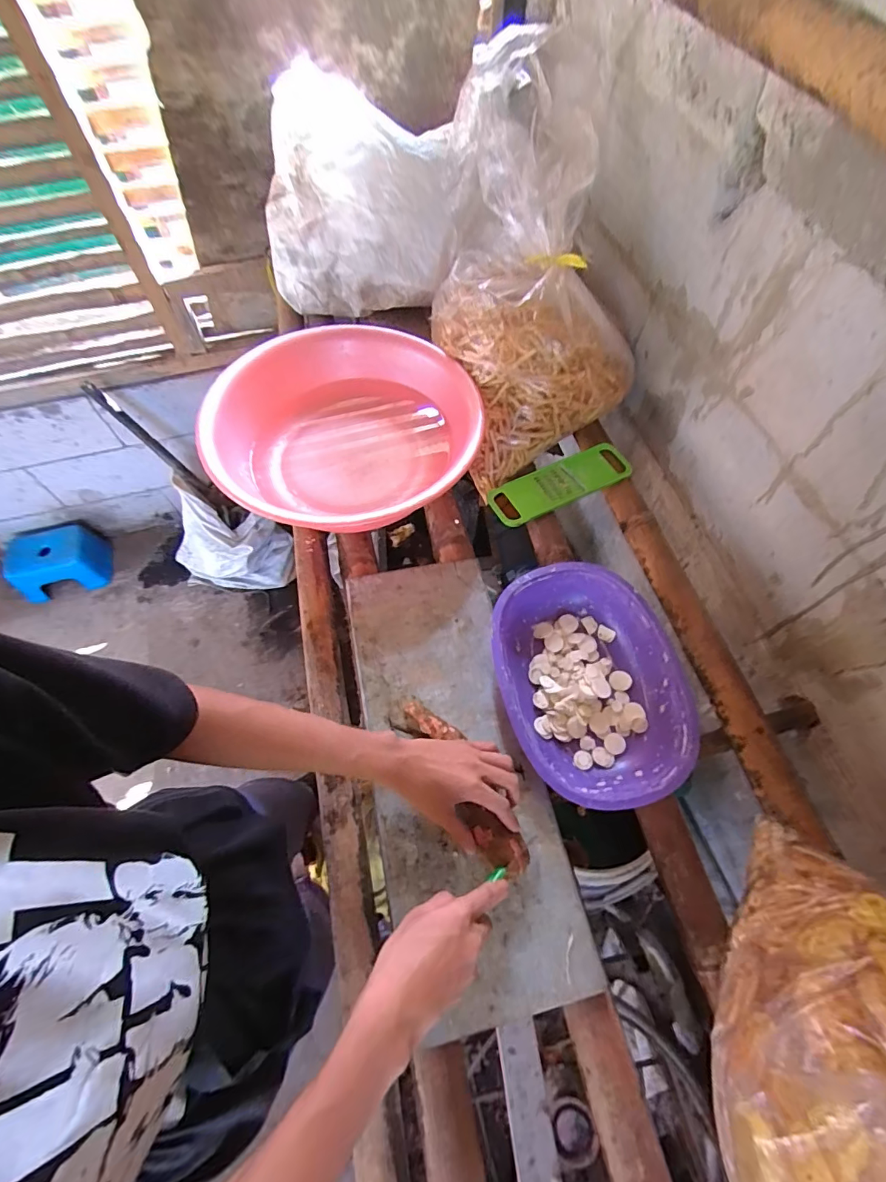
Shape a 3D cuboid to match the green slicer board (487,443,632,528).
[{"bbox_3d":[0.203,-0.187,0.807,0.261,0.011,0.087,-25,65,-15],"label":"green slicer board"}]

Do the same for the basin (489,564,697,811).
[{"bbox_3d":[0.179,0.112,0.609,0.206,0.070,0.294,-7,62,-6],"label":"basin"}]

